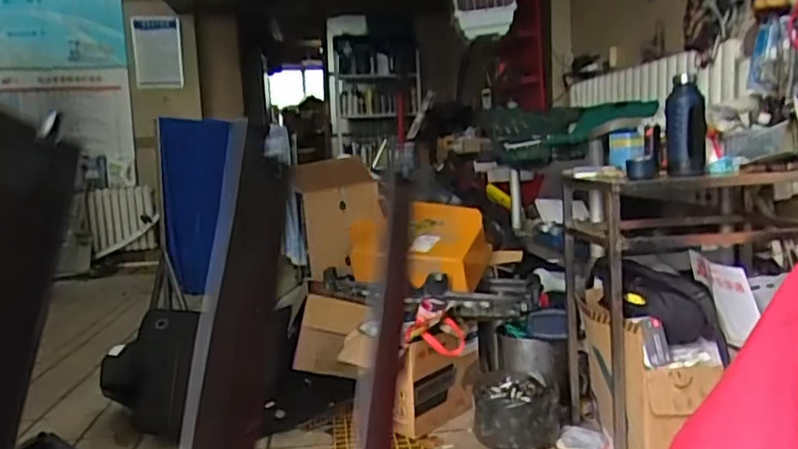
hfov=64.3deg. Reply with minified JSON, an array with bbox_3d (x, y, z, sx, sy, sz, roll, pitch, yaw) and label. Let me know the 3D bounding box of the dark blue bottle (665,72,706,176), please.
[{"bbox_3d":[0.755,-0.258,1.672,0.094,0.248,0.094,-1,6,27],"label":"dark blue bottle"}]

